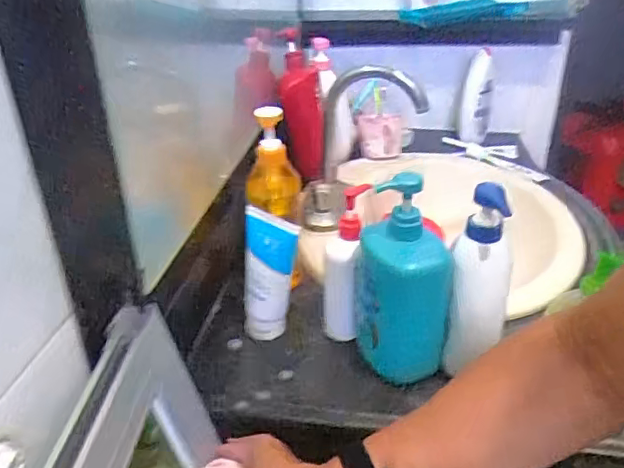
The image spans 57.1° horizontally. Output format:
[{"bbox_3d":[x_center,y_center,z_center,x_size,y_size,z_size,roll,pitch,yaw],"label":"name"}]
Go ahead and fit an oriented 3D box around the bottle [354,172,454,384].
[{"bbox_3d":[0.097,0.044,0.603,0.090,0.214,0.078,0,29,-8],"label":"bottle"}]

